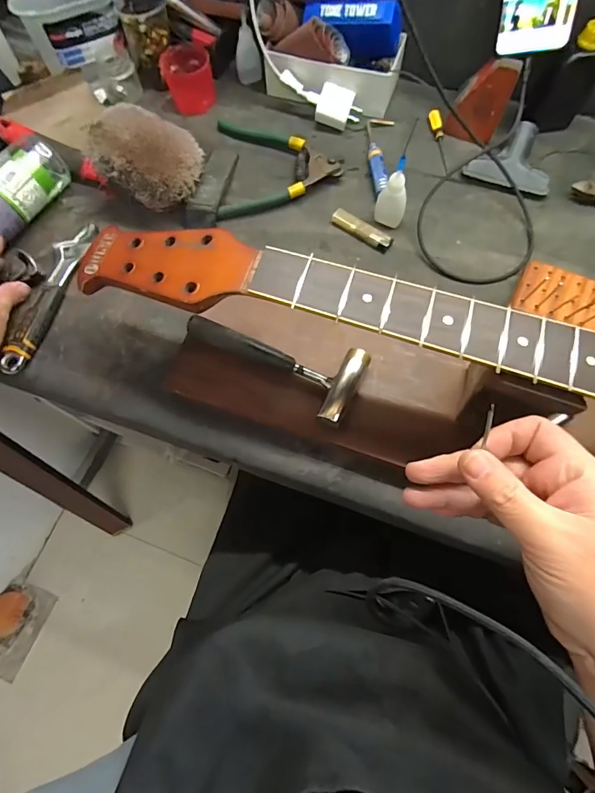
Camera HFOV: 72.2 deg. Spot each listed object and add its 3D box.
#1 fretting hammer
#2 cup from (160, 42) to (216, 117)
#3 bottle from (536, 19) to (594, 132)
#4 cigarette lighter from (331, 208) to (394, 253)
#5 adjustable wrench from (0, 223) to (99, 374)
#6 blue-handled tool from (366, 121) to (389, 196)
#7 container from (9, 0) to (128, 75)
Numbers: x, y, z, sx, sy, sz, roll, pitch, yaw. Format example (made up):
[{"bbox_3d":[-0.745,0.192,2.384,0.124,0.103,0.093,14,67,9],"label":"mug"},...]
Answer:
[{"bbox_3d":[-0.023,-0.043,0.403,0.178,0.020,0.078,26,72,12],"label":"fretting hammer"},{"bbox_3d":[-0.153,-0.446,0.576,0.066,0.051,0.067,-1,69,2],"label":"cup"},{"bbox_3d":[0.332,-0.384,0.489,0.051,0.122,0.045,32,74,14],"label":"bottle"},{"bbox_3d":[0.076,-0.200,0.492,0.080,0.014,0.019,34,74,14],"label":"cigarette lighter"},{"bbox_3d":[-0.286,-0.122,0.467,0.036,0.021,0.205,10,70,7],"label":"adjustable wrench"},{"bbox_3d":[0.101,-0.312,0.531,0.017,0.016,0.128,-5,69,1],"label":"blue-handled tool"},{"bbox_3d":[-0.301,-0.517,0.554,0.131,0.066,0.114,-29,70,-8],"label":"container"}]

